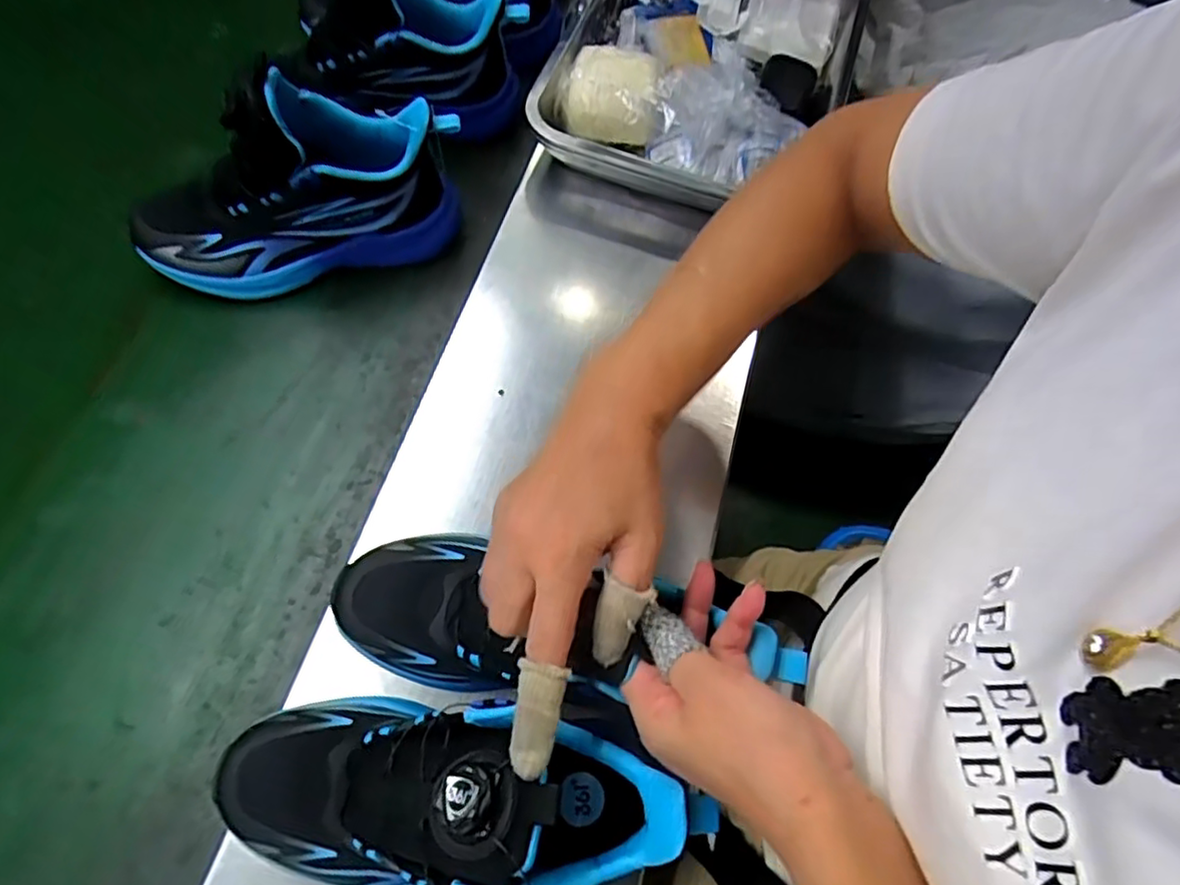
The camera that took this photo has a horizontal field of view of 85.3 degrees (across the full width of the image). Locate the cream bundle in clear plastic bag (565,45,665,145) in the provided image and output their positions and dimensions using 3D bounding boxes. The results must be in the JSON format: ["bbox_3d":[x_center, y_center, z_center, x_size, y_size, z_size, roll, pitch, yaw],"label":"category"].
[{"bbox_3d":[0.019,-0.299,0.544,0.077,0.050,0.061,0,72,-6],"label":"cream bundle in clear plastic bag"}]

